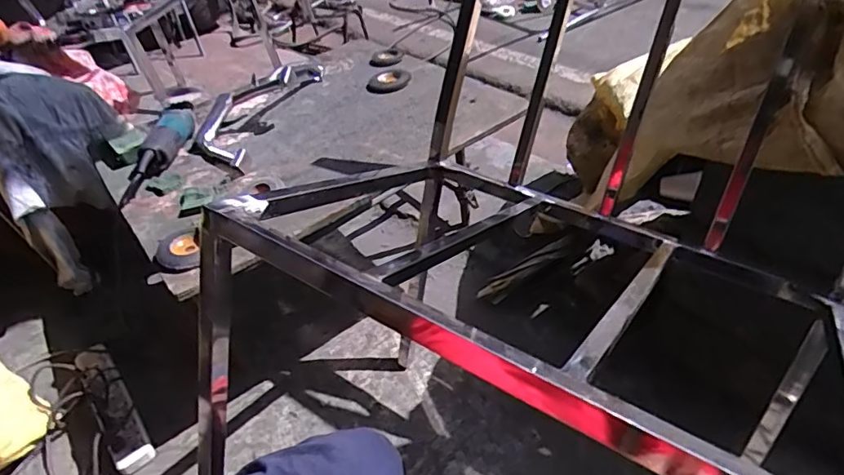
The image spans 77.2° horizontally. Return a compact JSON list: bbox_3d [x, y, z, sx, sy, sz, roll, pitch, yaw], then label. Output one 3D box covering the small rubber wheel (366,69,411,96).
[{"bbox_3d":[-0.077,-0.366,1.239,0.102,0.025,0.110,-3,41,3],"label":"small rubber wheel"}]

